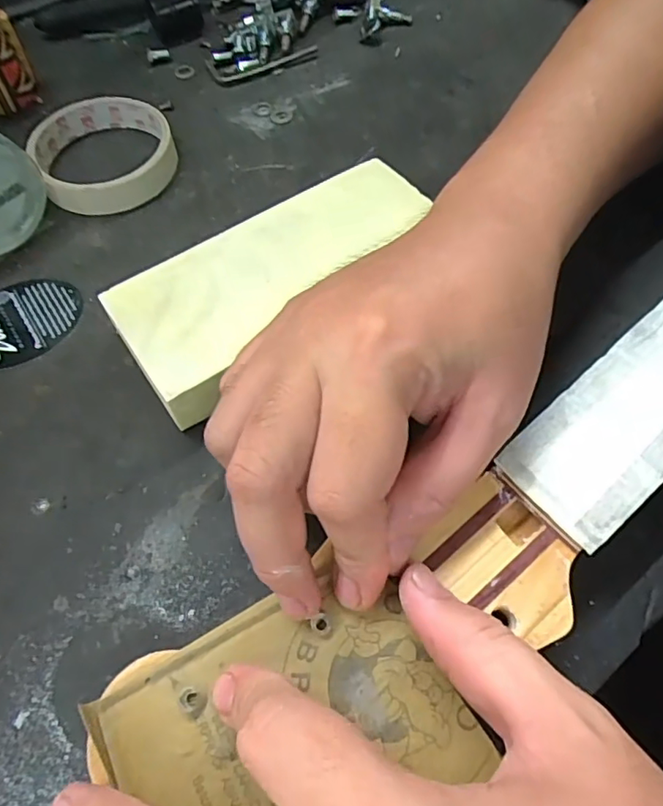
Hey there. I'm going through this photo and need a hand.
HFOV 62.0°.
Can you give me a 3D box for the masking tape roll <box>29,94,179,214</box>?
[{"bbox_3d":[-0.139,-0.154,0.341,0.080,0.020,0.084,0,61,1],"label":"masking tape roll"}]

